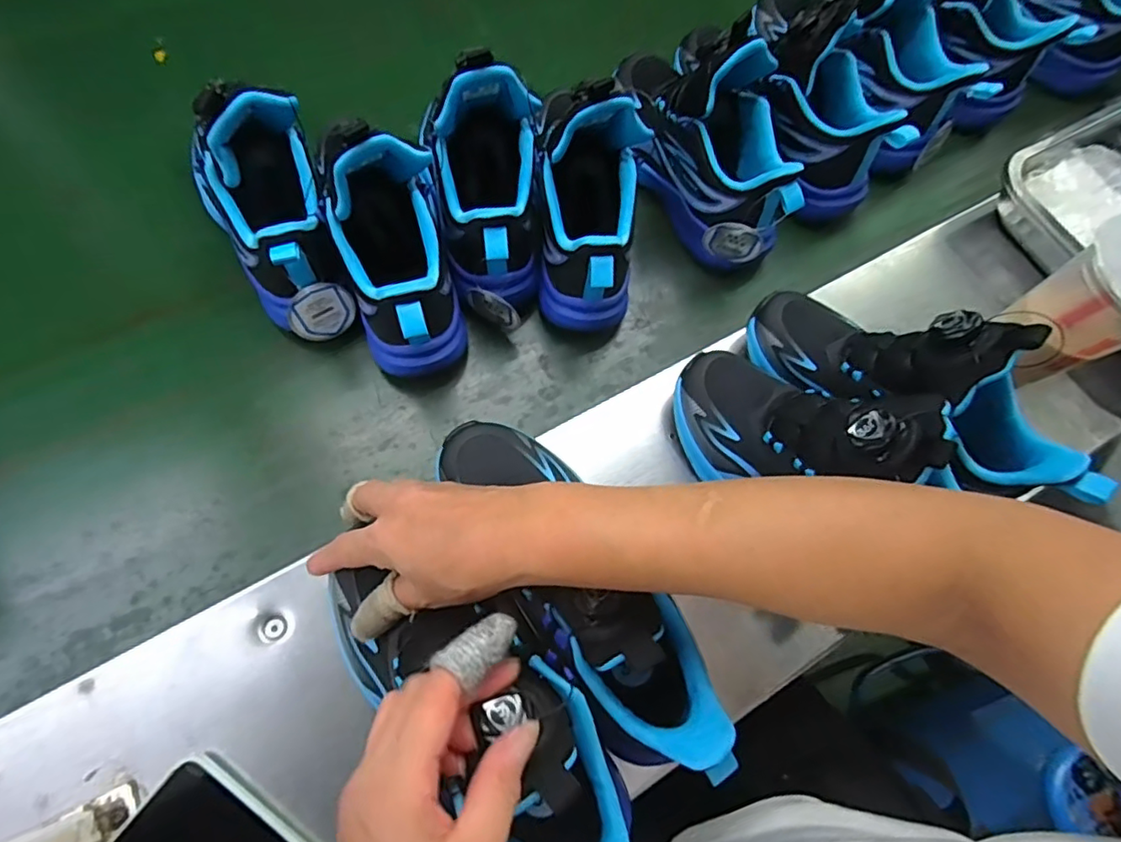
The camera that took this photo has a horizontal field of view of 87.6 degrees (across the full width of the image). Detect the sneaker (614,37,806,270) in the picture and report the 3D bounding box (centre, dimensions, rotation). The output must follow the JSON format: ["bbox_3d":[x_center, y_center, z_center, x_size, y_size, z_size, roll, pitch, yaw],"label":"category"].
[{"bbox_3d":[0.121,-0.255,0.502,0.105,0.129,0.232,-11,75,-4],"label":"sneaker"}]

